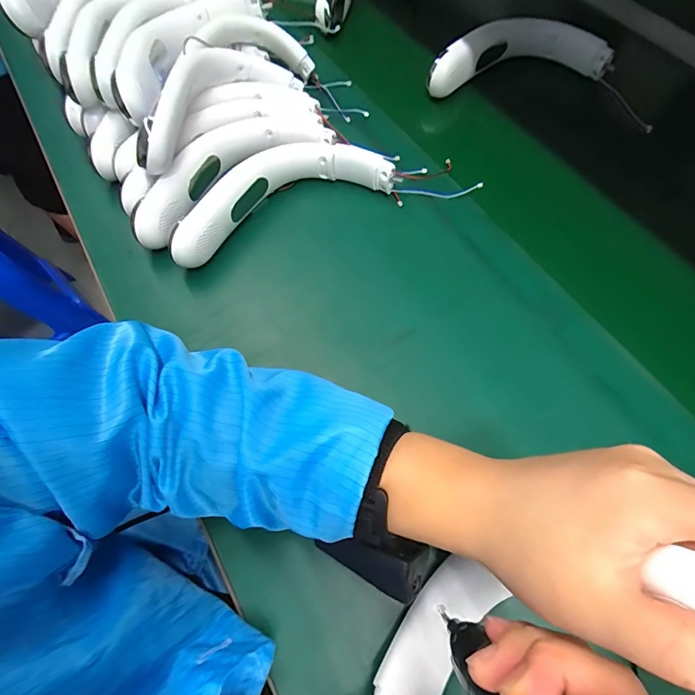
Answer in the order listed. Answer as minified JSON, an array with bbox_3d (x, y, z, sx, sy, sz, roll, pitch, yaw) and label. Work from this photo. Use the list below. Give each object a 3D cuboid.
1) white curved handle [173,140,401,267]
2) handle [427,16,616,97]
[{"bbox_3d":[-0.074,-0.163,0.429,0.242,0.053,0.080,-25,66,-9],"label":"white curved handle"},{"bbox_3d":[0.217,-0.383,0.530,0.238,0.056,0.073,-8,65,-1],"label":"handle"}]

